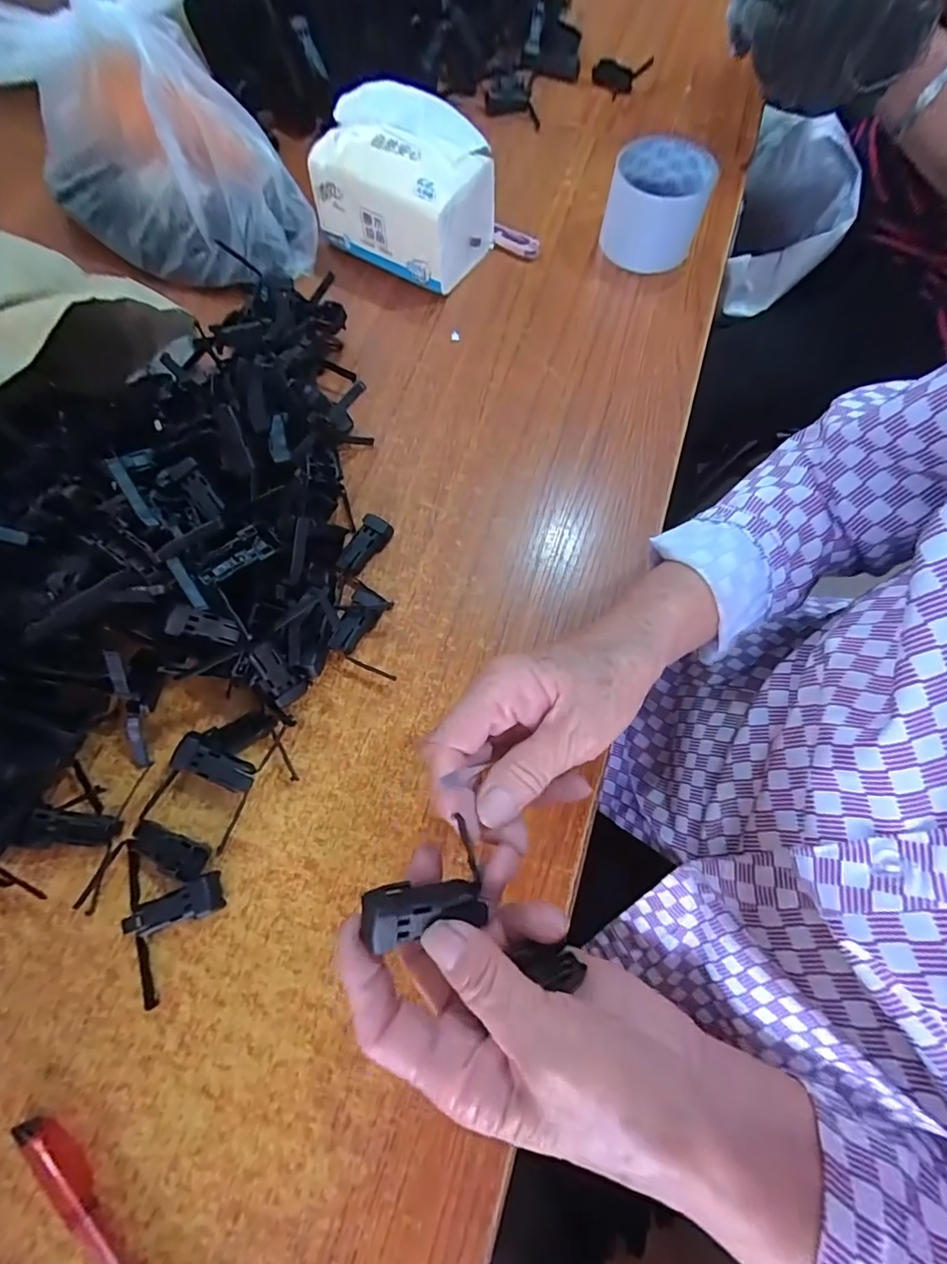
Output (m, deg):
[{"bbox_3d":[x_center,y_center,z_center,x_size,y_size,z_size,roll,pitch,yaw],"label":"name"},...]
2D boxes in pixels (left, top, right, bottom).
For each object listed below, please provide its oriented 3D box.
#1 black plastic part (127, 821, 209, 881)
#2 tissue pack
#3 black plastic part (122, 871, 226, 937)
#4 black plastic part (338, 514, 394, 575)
[{"bbox_3d":[-0.173,0.124,0.288,0.046,0.014,0.017,24,71,7],"label":"black plastic part"},{"bbox_3d":[-0.055,-0.389,0.442,0.134,0.092,0.108,31,72,9],"label":"tissue pack"},{"bbox_3d":[-0.164,0.152,0.278,0.047,0.014,0.020,-22,72,-10],"label":"black plastic part"},{"bbox_3d":[-0.078,-0.061,0.358,0.020,0.015,0.047,31,72,9],"label":"black plastic part"}]

